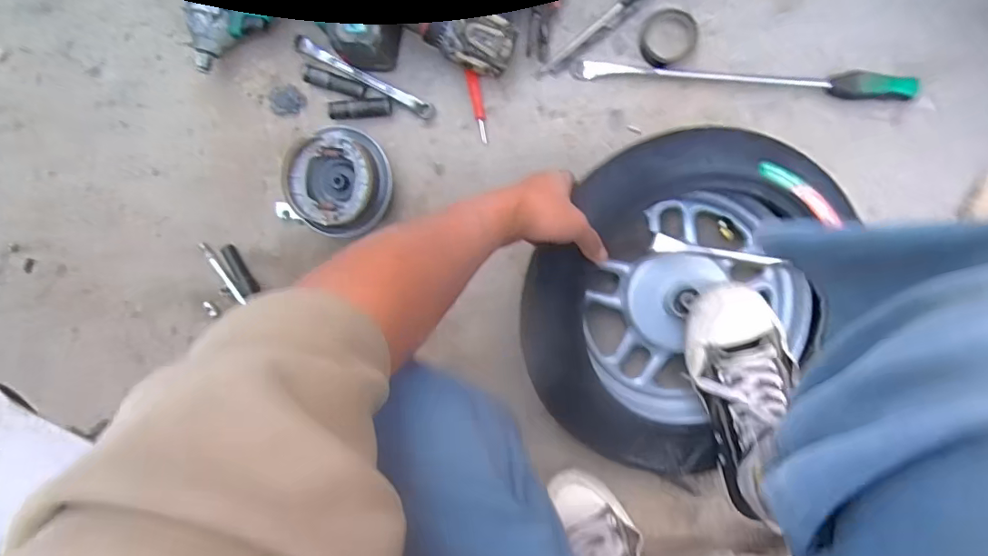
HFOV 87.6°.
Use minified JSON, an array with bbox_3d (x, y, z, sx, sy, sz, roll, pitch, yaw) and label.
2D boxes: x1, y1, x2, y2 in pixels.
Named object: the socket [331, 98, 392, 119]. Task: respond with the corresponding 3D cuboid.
[{"bbox_3d":[-0.157,-0.200,0.607,0.072,0.015,0.020,-5,94,3],"label":"socket"}]

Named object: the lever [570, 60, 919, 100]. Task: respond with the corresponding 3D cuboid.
[{"bbox_3d":[0.281,-0.228,0.583,0.377,0.030,0.030,5,90,3],"label":"lever"}]

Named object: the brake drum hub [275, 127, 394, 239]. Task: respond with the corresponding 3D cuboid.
[{"bbox_3d":[-0.181,-0.112,0.601,0.122,0.056,0.119,0,90,3],"label":"brake drum hub"}]

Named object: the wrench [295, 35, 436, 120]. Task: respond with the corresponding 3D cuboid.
[{"bbox_3d":[-0.153,-0.237,0.608,0.184,0.009,0.017,28,95,0],"label":"wrench"}]

